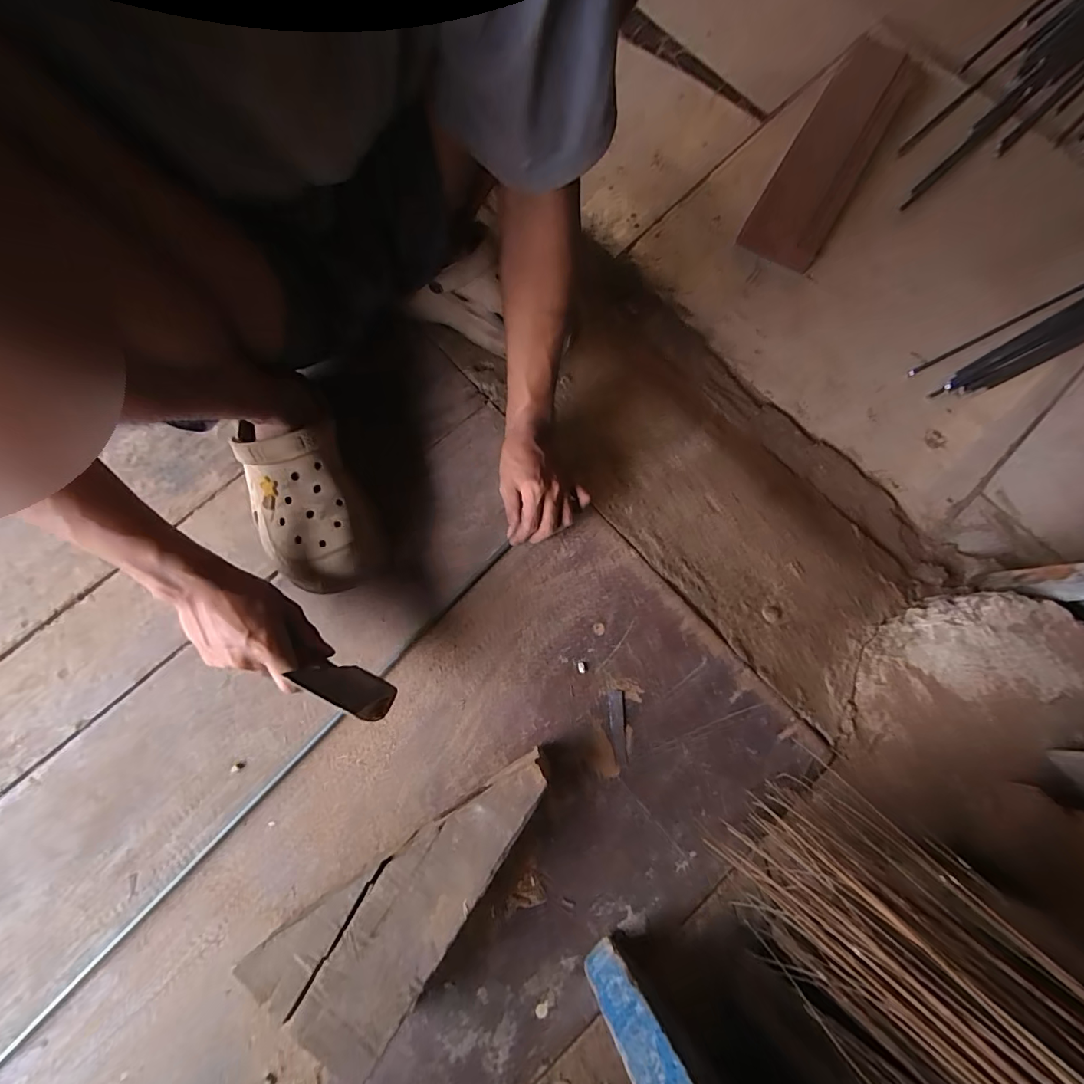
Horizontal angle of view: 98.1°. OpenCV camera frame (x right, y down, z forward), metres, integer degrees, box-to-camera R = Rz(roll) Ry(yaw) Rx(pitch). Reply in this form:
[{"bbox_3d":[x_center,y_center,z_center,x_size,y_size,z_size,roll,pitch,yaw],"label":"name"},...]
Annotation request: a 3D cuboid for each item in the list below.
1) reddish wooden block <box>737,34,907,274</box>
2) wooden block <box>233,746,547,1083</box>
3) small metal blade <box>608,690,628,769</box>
[{"bbox_3d":[0.502,-0.677,0.813,0.126,0.031,0.474,30,80,7],"label":"reddish wooden block"},{"bbox_3d":[-0.104,0.302,0.425,0.283,0.080,0.123,-44,82,-8],"label":"wooden block"},{"bbox_3d":[0.077,0.192,0.483,0.015,0.004,0.073,-3,78,0],"label":"small metal blade"}]

